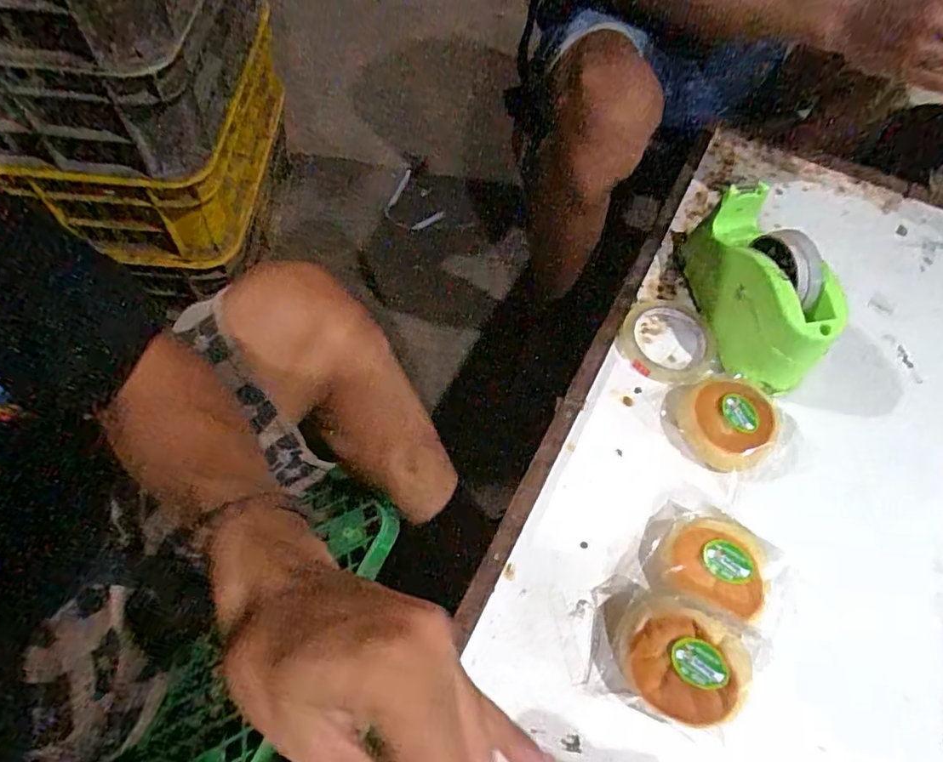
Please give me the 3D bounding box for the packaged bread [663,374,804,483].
[{"bbox_3d":[0.244,0.043,0.531,0.088,0.036,0.119,-39,71,-23],"label":"packaged bread"}]

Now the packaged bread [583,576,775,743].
[{"bbox_3d":[0.154,0.208,0.429,0.123,0.058,0.088,21,62,6],"label":"packaged bread"}]

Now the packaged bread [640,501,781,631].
[{"bbox_3d":[0.194,0.150,0.472,0.096,0.046,0.088,2,61,-4],"label":"packaged bread"}]

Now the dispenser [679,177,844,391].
[{"bbox_3d":[0.290,-0.091,0.570,0.092,0.106,0.191,-8,62,-9],"label":"dispenser"}]

